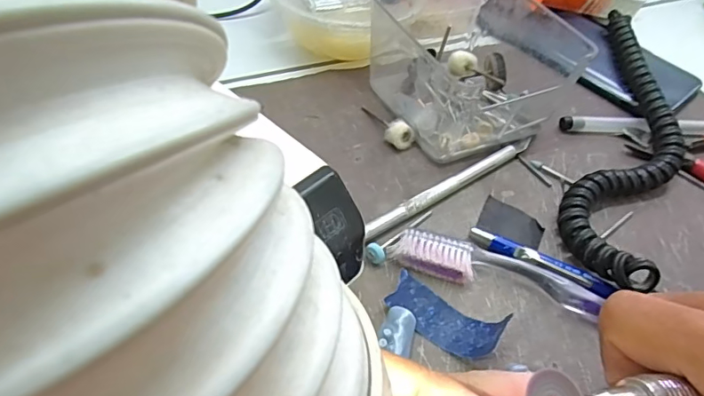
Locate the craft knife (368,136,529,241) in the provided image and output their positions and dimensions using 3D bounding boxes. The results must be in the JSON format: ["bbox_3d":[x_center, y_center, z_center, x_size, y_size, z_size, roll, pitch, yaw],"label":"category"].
[{"bbox_3d":[0.058,-0.009,0.274,0.131,0.010,0.008,-28,59,-27],"label":"craft knife"}]

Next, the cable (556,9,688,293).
[{"bbox_3d":[0.171,-0.044,0.303,0.055,0.029,0.248,23,51,12],"label":"cable"}]

